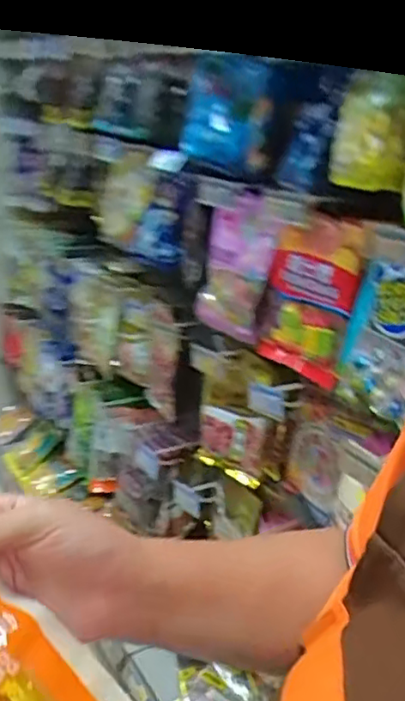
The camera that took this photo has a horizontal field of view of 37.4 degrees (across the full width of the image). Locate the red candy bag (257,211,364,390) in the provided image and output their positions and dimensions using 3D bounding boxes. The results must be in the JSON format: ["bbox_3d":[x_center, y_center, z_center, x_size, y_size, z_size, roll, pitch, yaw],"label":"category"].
[{"bbox_3d":[0.163,-0.087,0.943,0.056,0.249,0.179,-6,23,-38],"label":"red candy bag"}]

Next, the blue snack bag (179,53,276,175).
[{"bbox_3d":[0.036,-0.432,1.087,0.063,0.182,0.215,-1,25,-45],"label":"blue snack bag"}]

